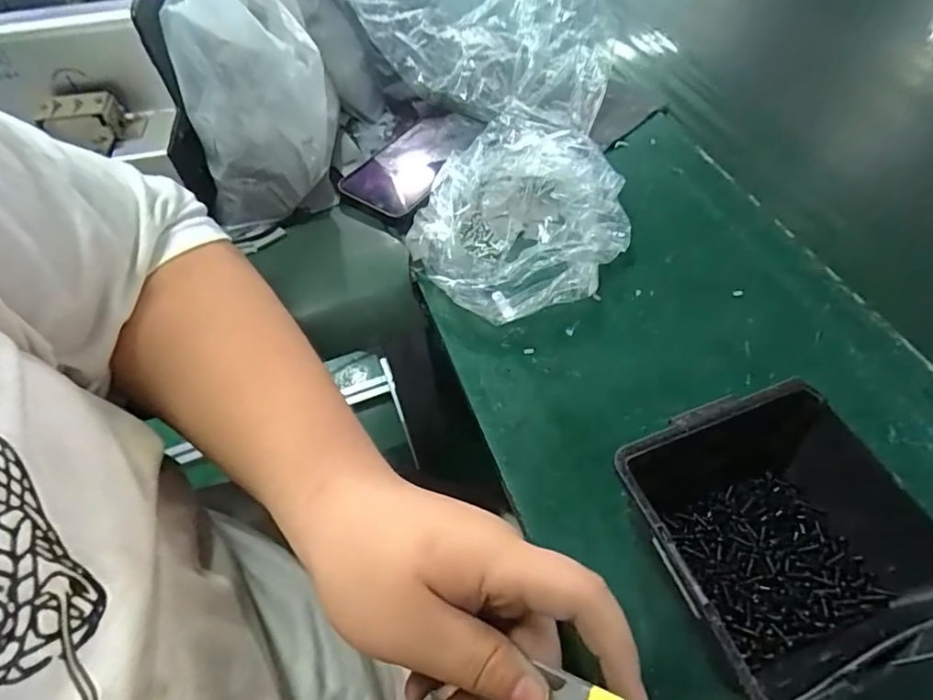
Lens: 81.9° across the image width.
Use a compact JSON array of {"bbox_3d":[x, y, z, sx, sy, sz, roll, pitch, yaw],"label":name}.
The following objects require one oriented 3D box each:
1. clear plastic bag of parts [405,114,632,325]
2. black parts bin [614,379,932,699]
[{"bbox_3d":[0.037,-0.098,0.403,0.149,0.051,0.153,30,62,21],"label":"clear plastic bag of parts"},{"bbox_3d":[0.150,0.088,0.262,0.132,0.065,0.115,-21,57,-11],"label":"black parts bin"}]

